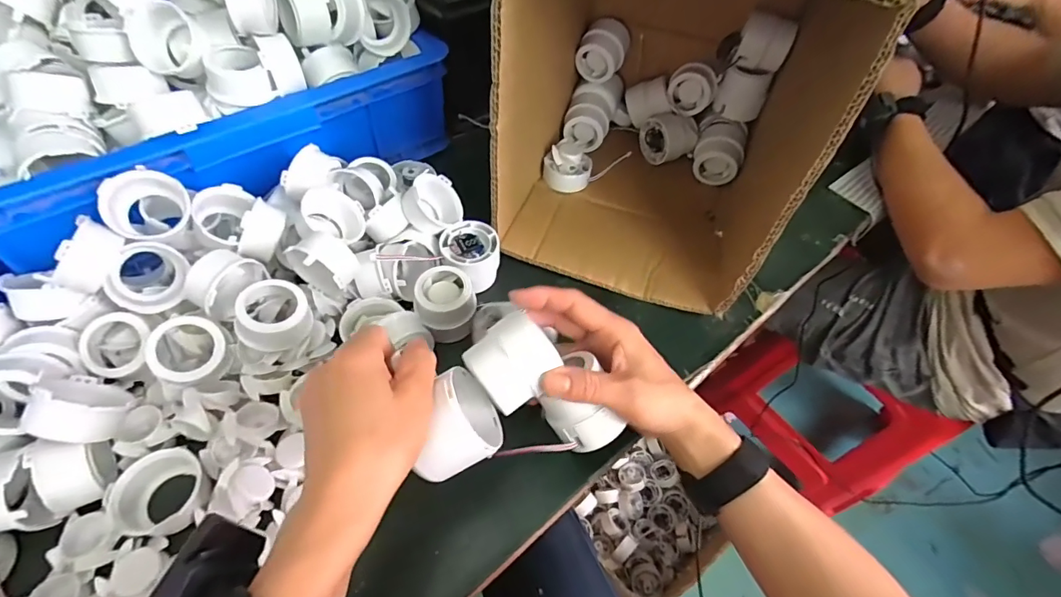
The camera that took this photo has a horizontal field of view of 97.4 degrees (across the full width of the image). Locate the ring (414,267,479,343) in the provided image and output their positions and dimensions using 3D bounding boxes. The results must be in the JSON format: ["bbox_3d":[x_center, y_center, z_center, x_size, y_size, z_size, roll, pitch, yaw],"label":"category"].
[{"bbox_3d":[-0.074,0.005,0.407,0.049,0.043,0.048,3,54,-4],"label":"ring"}]

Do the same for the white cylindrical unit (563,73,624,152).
[{"bbox_3d":[0.075,-0.229,0.571,0.055,0.051,0.096,19,55,8],"label":"white cylindrical unit"}]

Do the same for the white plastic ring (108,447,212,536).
[{"bbox_3d":[-0.250,0.133,0.319,0.054,0.023,0.052,3,54,-4],"label":"white plastic ring"}]

